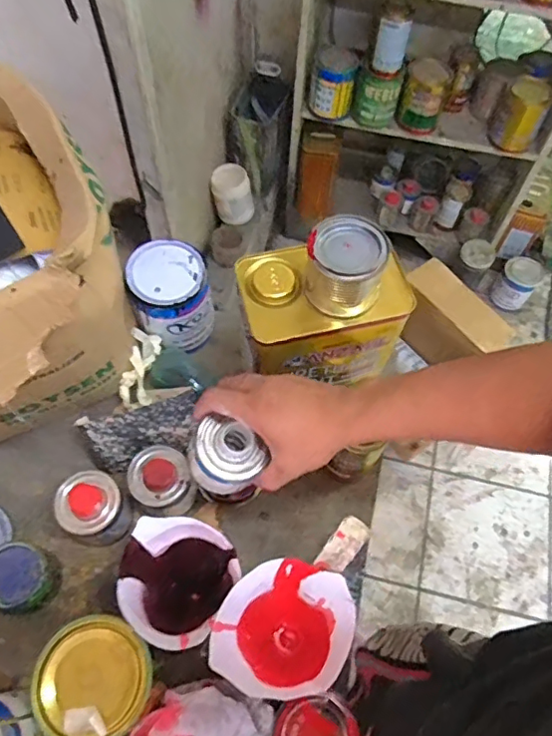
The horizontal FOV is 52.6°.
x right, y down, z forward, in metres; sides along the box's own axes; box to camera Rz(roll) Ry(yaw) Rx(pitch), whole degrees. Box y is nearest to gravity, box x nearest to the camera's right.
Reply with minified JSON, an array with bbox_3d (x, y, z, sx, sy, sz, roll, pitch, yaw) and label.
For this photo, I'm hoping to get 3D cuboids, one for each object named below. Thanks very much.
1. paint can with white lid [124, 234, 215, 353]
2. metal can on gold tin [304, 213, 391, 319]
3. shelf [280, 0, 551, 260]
[{"bbox_3d":[-0.138,-0.094,0.748,0.094,0.120,0.096,1,62,-1],"label":"paint can with white lid"},{"bbox_3d":[0.066,-0.096,0.529,0.071,0.066,0.070,1,62,-1],"label":"metal can on gold tin"},{"bbox_3d":[0.423,-0.801,1.356,0.674,1.064,0.395,14,62,6],"label":"shelf"}]

